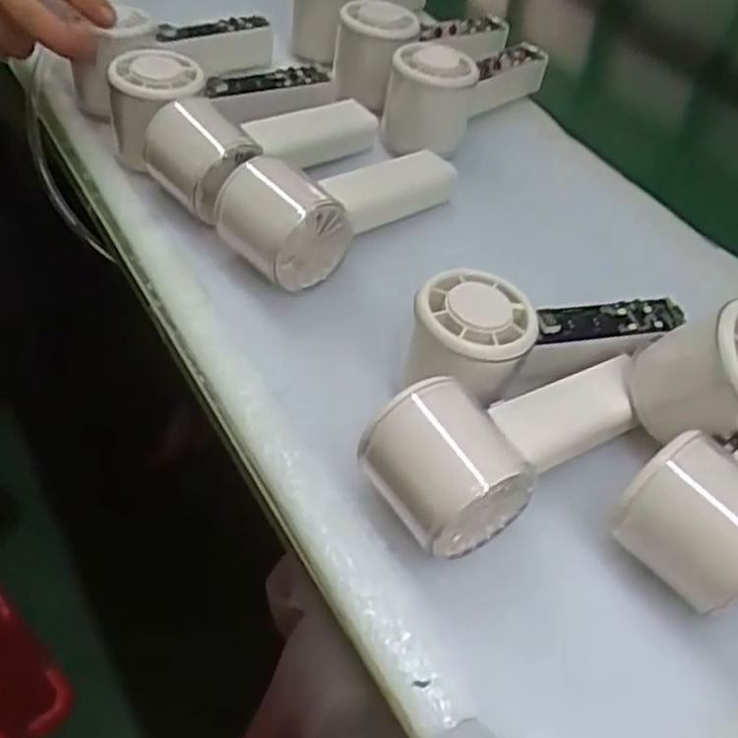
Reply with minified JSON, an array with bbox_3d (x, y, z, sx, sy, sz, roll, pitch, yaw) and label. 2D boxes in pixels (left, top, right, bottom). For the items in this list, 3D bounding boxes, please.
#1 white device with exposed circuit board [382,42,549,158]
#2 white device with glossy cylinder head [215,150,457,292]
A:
[{"bbox_3d":[0.074,-0.199,0.561,0.050,0.064,0.160,36,47,26],"label":"white device with exposed circuit board"},{"bbox_3d":[-0.014,-0.098,0.467,0.146,0.054,0.063,-25,53,-38],"label":"white device with glossy cylinder head"}]

